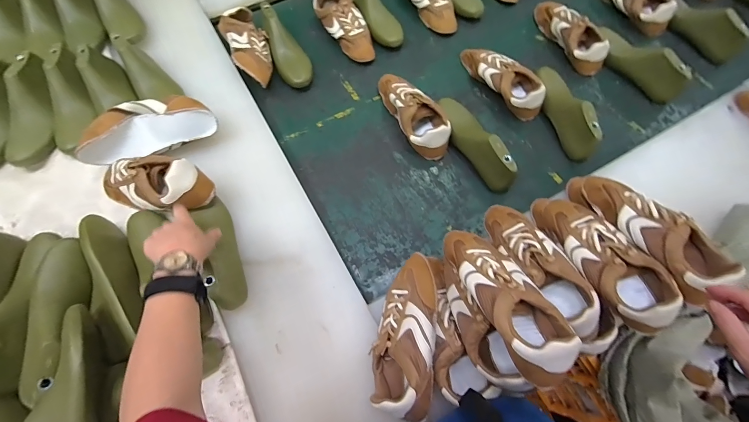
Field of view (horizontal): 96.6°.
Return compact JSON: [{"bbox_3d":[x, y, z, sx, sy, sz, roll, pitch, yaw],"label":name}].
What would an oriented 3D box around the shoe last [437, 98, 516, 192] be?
[{"bbox_3d":[0.218,-0.155,0.717,0.084,0.089,0.247,-18,71,-7],"label":"shoe last"}]

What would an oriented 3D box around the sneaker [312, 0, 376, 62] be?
[{"bbox_3d":[-0.074,-0.482,0.858,0.101,0.067,0.228,-28,72,-10],"label":"sneaker"}]

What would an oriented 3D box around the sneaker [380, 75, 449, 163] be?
[{"bbox_3d":[0.088,-0.228,0.750,0.096,0.076,0.236,-26,72,-10],"label":"sneaker"}]

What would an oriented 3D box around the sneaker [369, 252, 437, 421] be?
[{"bbox_3d":[0.048,0.183,0.519,0.089,0.076,0.235,7,70,2],"label":"sneaker"}]

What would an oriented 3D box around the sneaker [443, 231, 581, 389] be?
[{"bbox_3d":[0.173,0.109,0.462,0.101,0.073,0.241,-23,48,-8],"label":"sneaker"}]

